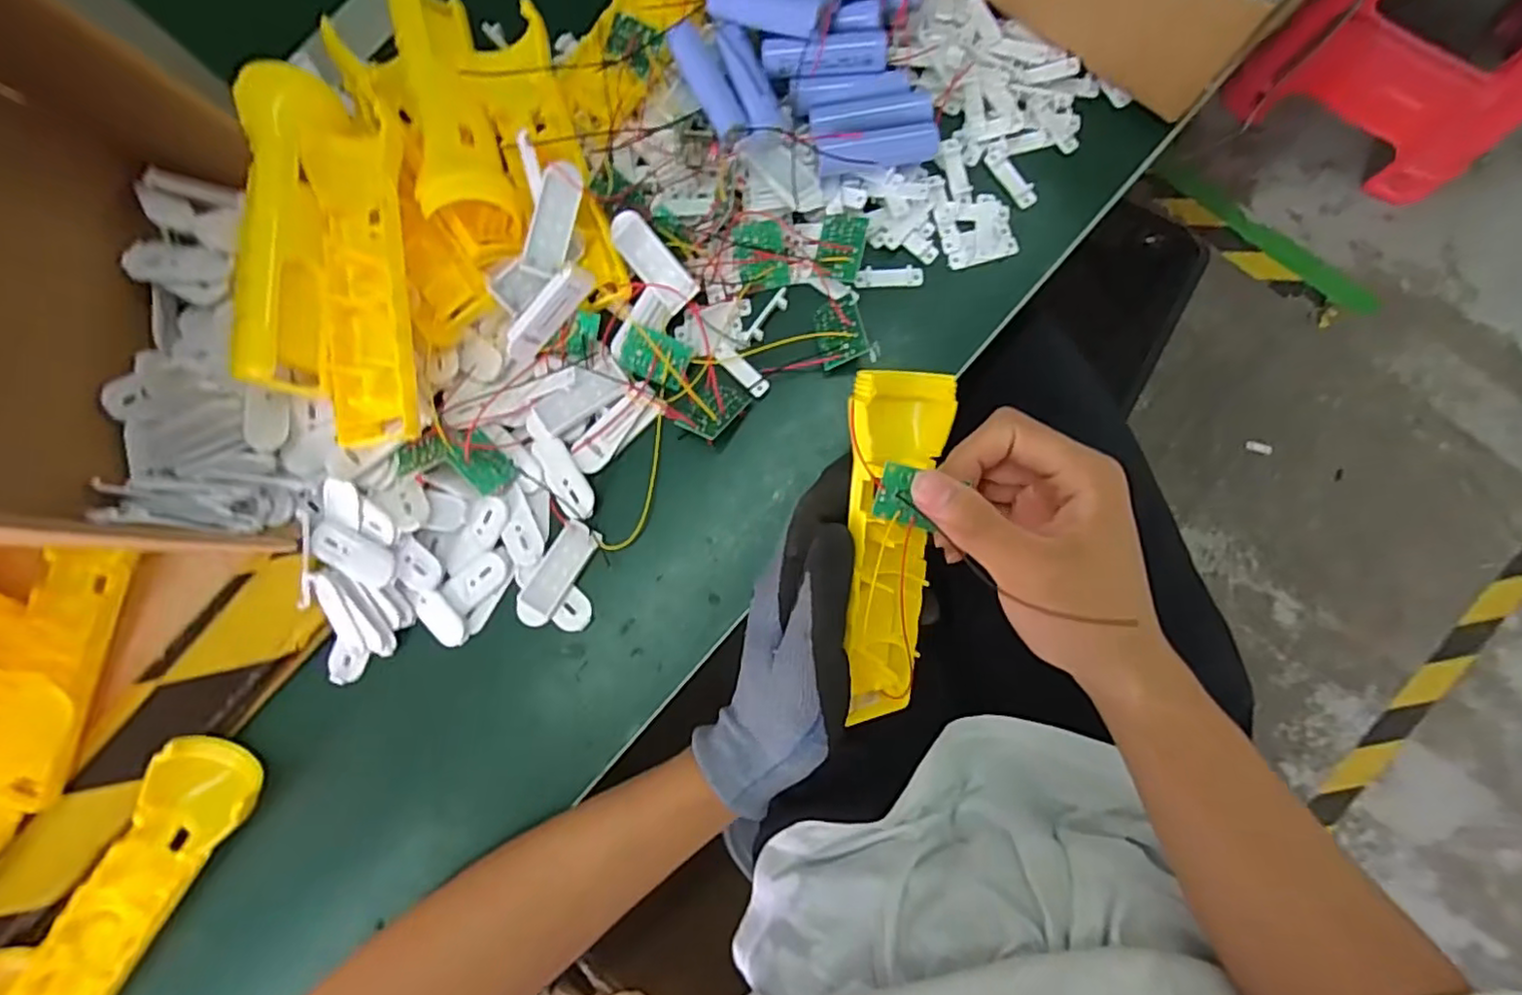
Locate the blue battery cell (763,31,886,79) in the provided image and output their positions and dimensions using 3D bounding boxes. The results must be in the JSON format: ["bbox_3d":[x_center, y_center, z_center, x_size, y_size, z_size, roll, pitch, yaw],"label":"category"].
[{"bbox_3d":[0.033,-0.232,0.346,0.064,0.021,0.019,-1,82,4],"label":"blue battery cell"}]

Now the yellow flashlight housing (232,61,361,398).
[{"bbox_3d":[-0.226,-0.132,0.315,0.038,0.030,0.159,-1,82,4],"label":"yellow flashlight housing"}]

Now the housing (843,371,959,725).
[{"bbox_3d":[0.061,0.028,0.296,0.045,0.031,0.165,2,105,4],"label":"housing"}]

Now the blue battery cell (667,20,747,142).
[{"bbox_3d":[-0.028,-0.222,0.349,0.018,0.016,0.061,-28,81,0],"label":"blue battery cell"}]

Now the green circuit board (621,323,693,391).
[{"bbox_3d":[-0.056,-0.076,0.348,0.036,0.006,0.027,19,84,6],"label":"green circuit board"}]

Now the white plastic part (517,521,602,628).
[{"bbox_3d":[-0.108,0.040,0.347,0.020,0.005,0.058,31,85,8],"label":"white plastic part"}]

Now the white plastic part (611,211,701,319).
[{"bbox_3d":[-0.057,-0.124,0.344,0.019,0.011,0.057,-39,94,-2],"label":"white plastic part"}]

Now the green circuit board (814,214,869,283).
[{"bbox_3d":[0.043,-0.134,0.349,0.024,0.009,0.035,12,83,6],"label":"green circuit board"}]

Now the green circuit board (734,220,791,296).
[{"bbox_3d":[0.000,-0.131,0.356,0.027,0.008,0.036,-9,121,4],"label":"green circuit board"}]

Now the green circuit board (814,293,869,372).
[{"bbox_3d":[0.042,-0.089,0.348,0.025,0.004,0.034,-18,77,20],"label":"green circuit board"}]

